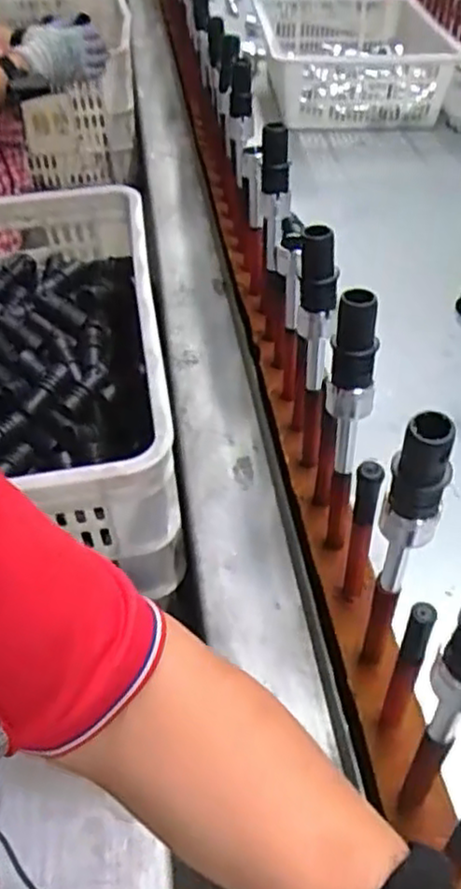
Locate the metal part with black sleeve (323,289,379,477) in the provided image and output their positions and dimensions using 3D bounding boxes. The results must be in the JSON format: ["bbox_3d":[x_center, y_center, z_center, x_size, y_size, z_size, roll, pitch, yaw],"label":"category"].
[{"bbox_3d":[0.084,-0.040,0.493,0.028,0.134,0.033,-6,44,-6],"label":"metal part with black sleeve"}]

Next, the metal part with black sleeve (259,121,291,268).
[{"bbox_3d":[0.044,-0.249,0.715,0.027,0.137,0.036,5,44,4],"label":"metal part with black sleeve"}]

